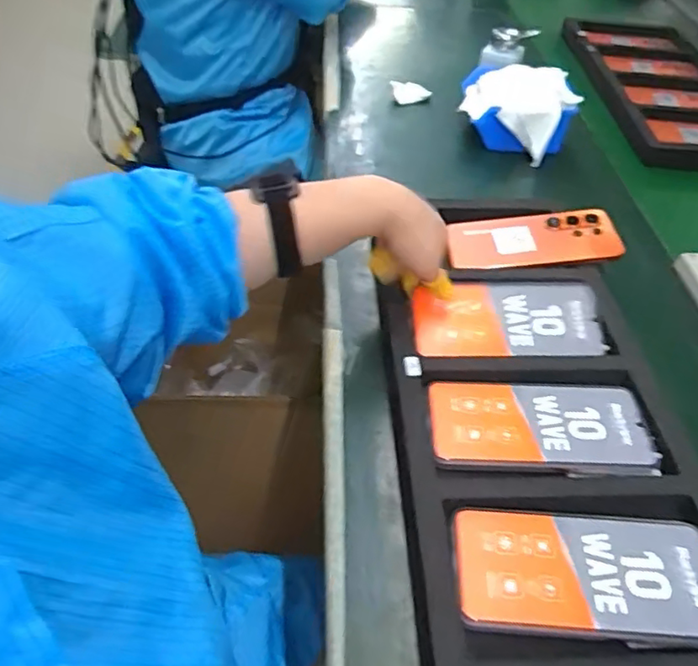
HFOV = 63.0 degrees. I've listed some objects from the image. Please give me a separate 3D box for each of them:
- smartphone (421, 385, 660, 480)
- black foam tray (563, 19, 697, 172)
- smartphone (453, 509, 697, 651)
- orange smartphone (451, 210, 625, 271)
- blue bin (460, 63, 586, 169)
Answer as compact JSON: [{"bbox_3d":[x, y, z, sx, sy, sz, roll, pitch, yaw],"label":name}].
[{"bbox_3d":[0.147,0.074,0.444,0.165,0.006,0.080,2,48,0],"label":"smartphone"},{"bbox_3d":[0.519,-0.420,0.952,0.225,0.029,0.491,3,48,-4],"label":"black foam tray"},{"bbox_3d":[0.154,0.157,0.367,0.164,0.007,0.077,4,48,2],"label":"smartphone"},{"bbox_3d":[0.192,-0.099,0.598,0.169,0.009,0.082,-5,48,4],"label":"orange smartphone"},{"bbox_3d":[0.224,-0.303,0.774,0.153,0.079,0.124,18,49,9],"label":"blue bin"}]

